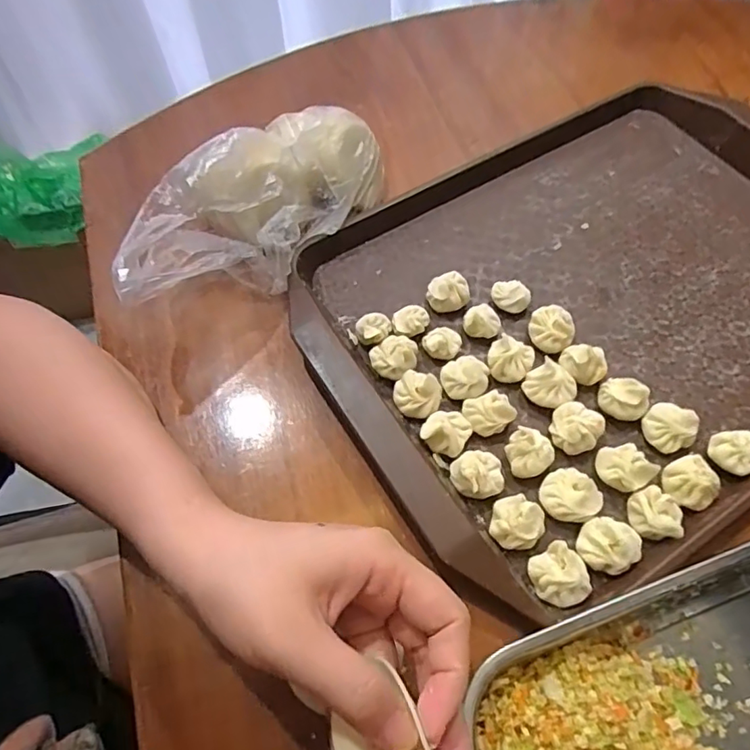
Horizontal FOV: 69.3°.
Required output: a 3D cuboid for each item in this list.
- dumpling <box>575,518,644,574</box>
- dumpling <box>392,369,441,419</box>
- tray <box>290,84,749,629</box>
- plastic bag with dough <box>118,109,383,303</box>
[{"bbox_3d":[0.127,0.092,0.294,0.029,0.016,0.027,26,64,12],"label":"dumpling"},{"bbox_3d":[0.026,0.011,0.337,0.029,0.015,0.026,24,64,11],"label":"dumpling"},{"bbox_3d":[0.171,-0.061,0.375,0.426,0.023,0.296,-30,67,-16],"label":"tray"},{"bbox_3d":[-0.080,-0.111,0.374,0.092,0.074,0.213,27,65,12],"label":"plastic bag with dough"}]

